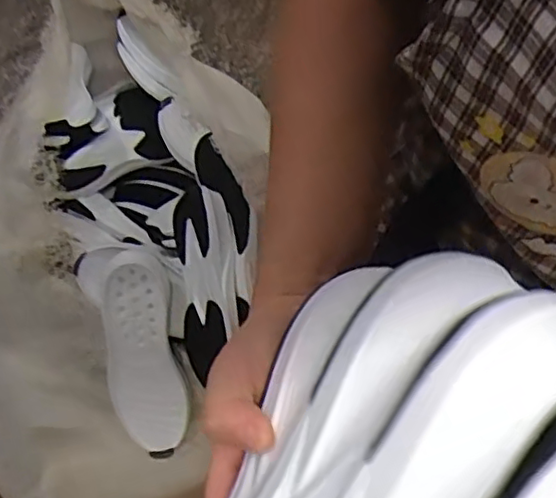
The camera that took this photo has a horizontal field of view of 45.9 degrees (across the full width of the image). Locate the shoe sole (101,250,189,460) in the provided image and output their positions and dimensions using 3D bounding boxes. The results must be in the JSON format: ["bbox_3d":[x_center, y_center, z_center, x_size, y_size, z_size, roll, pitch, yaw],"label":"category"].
[{"bbox_3d":[-0.192,0.150,0.931,0.100,0.036,0.302,-6,107,-2],"label":"shoe sole"}]

